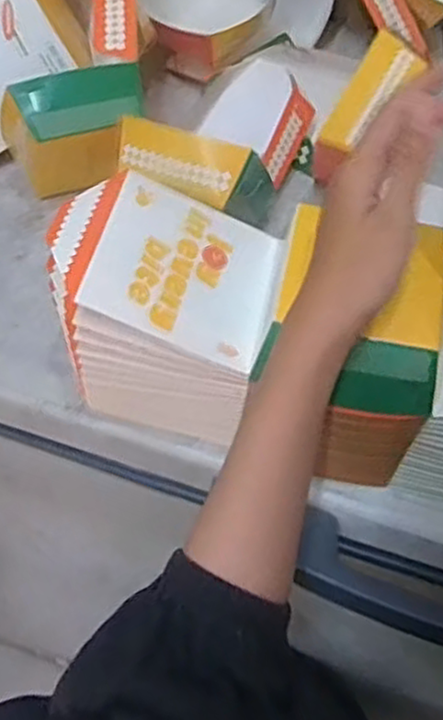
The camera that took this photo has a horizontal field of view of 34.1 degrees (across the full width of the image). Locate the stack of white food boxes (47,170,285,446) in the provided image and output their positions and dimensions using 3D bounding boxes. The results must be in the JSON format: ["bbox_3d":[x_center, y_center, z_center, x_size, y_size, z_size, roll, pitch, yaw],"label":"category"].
[{"bbox_3d":[-0.037,-0.023,0.476,0.130,0.145,0.117,11,54,4],"label":"stack of white food boxes"}]

